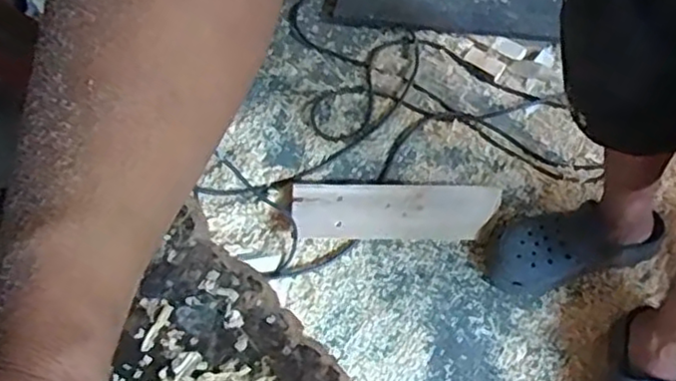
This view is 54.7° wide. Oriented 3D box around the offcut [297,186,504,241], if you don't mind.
[{"bbox_3d":[0.098,0.034,1.098,0.340,0.026,0.097,-3,62,6],"label":"offcut"}]

